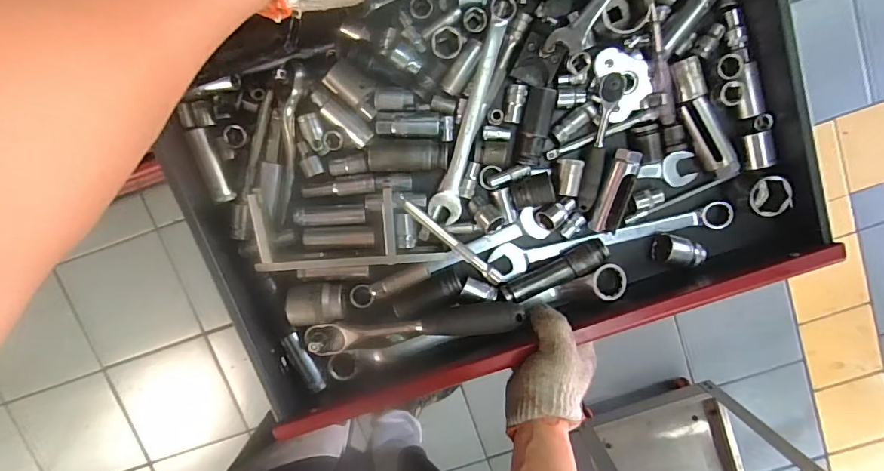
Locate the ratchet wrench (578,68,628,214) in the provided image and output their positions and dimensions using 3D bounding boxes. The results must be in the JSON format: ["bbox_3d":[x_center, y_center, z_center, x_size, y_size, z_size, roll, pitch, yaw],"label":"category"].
[{"bbox_3d":[0.166,-0.094,0.456,0.022,0.027,0.138,6,99,0],"label":"ratchet wrench"}]

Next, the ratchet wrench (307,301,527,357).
[{"bbox_3d":[-0.033,0.102,0.478,0.240,0.027,0.032,-8,99,3],"label":"ratchet wrench"}]

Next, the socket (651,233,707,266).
[{"bbox_3d":[0.261,0.017,0.481,0.043,0.036,0.031,16,99,-1],"label":"socket"}]

